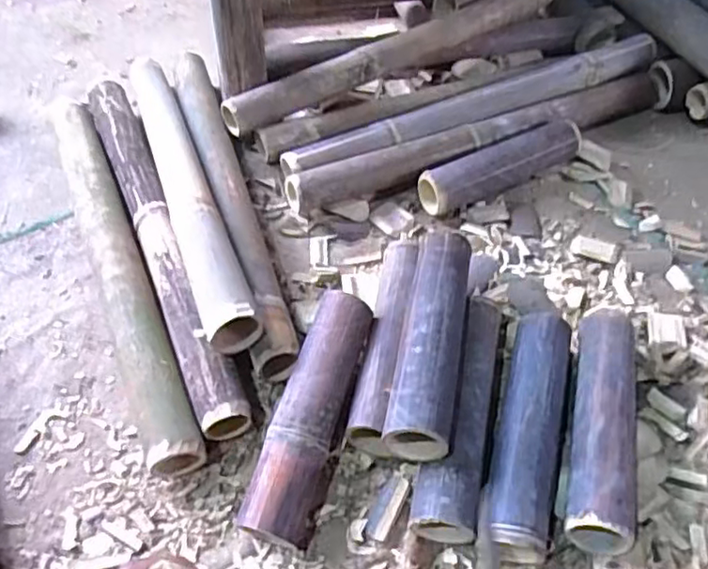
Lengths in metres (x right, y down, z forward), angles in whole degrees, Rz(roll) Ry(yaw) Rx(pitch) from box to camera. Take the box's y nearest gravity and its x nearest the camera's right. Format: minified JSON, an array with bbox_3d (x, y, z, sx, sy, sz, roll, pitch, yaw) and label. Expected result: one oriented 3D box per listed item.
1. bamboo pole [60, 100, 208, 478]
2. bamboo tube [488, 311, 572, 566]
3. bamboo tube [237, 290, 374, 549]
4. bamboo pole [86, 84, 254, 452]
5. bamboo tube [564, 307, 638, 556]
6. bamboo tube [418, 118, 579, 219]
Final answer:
[{"bbox_3d":[-0.305,-0.039,0.793,0.065,0.059,0.627,-20,53,-15],"label":"bamboo pole"},{"bbox_3d":[0.177,0.144,0.637,0.063,0.058,0.264,12,51,11],"label":"bamboo tube"},{"bbox_3d":[-0.043,0.131,0.642,0.065,0.073,0.260,12,51,10],"label":"bamboo tube"},{"bbox_3d":[-0.260,-0.073,0.822,0.059,0.061,0.632,-20,53,-15],"label":"bamboo pole"},{"bbox_3d":[0.258,0.139,0.638,0.073,0.065,0.253,12,51,10],"label":"bamboo tube"},{"bbox_3d":[0.216,-0.170,0.908,0.269,0.060,0.066,-23,53,-17],"label":"bamboo tube"}]

